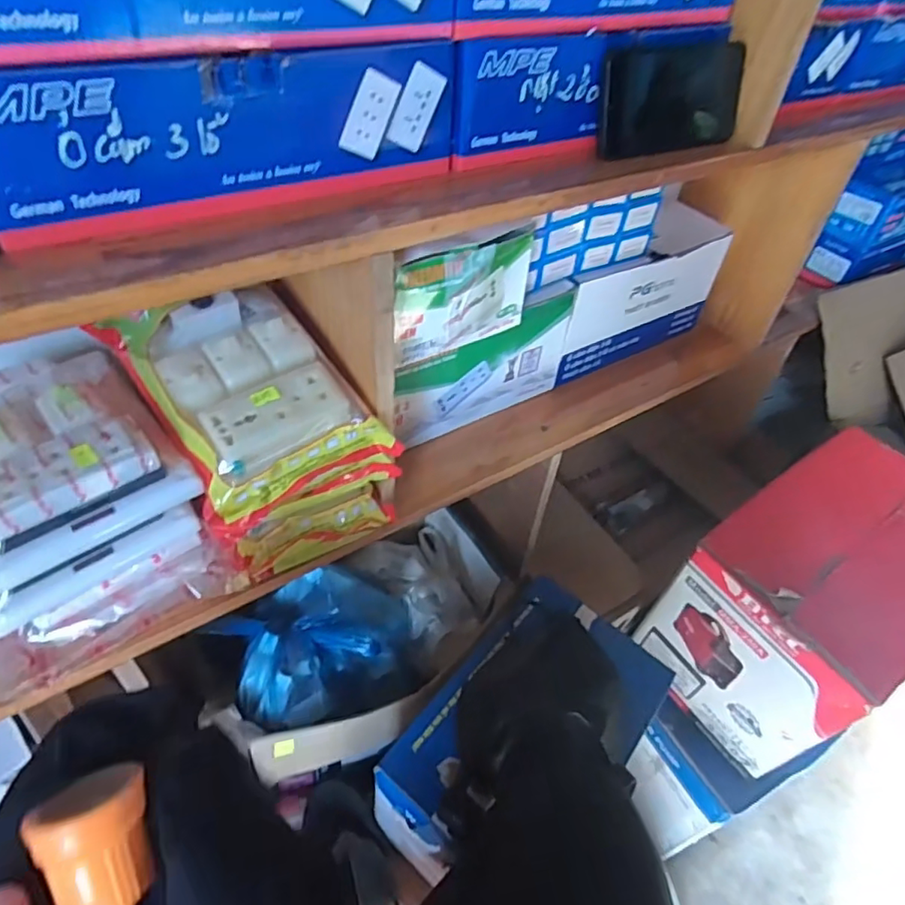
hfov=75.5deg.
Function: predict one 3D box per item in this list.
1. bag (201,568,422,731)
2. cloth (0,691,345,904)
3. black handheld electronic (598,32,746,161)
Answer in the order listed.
[{"bbox_3d":[-0.161,0.247,0.748,0.230,0.125,0.176,-24,53,-27],"label":"bag"},{"bbox_3d":[-0.103,0.229,0.262,0.104,0.053,0.251,-27,84,-29],"label":"cloth"},{"bbox_3d":[0.189,-0.301,0.496,0.163,0.083,0.009,-22,42,-25],"label":"black handheld electronic"}]

